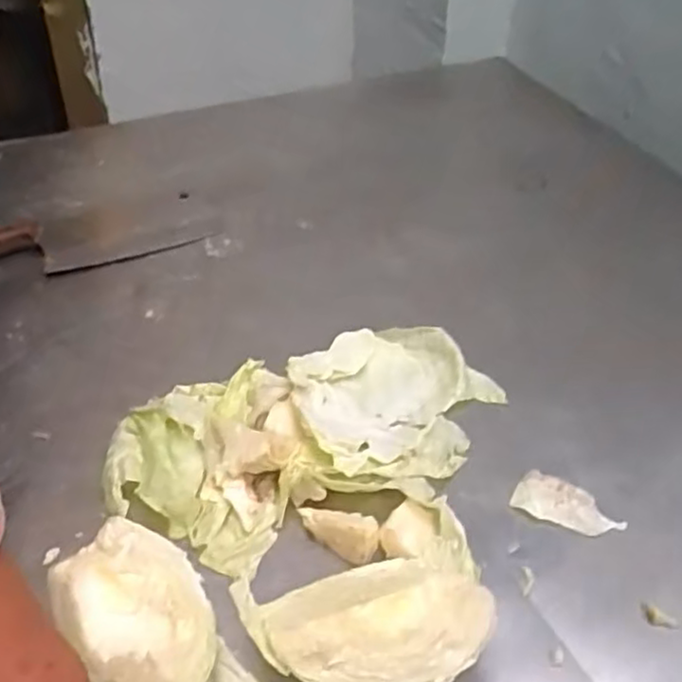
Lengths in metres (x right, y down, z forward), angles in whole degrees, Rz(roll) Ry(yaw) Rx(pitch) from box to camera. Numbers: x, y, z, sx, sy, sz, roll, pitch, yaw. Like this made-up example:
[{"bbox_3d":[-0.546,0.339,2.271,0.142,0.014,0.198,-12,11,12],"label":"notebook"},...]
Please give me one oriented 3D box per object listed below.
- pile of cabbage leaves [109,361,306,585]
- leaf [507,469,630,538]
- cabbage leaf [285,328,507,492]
[{"bbox_3d":[-0.097,0.073,0.535,0.150,0.045,0.168,15,43,15],"label":"pile of cabbage leaves"},{"bbox_3d":[0.162,0.119,0.516,0.074,0.006,0.038,23,45,22],"label":"leaf"},{"bbox_3d":[0.045,0.043,0.570,0.168,0.044,0.156,-9,42,-12],"label":"cabbage leaf"}]

